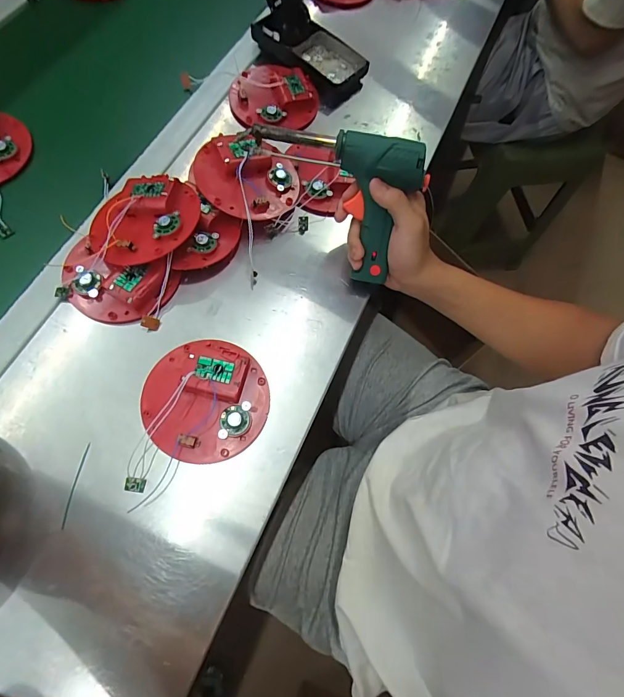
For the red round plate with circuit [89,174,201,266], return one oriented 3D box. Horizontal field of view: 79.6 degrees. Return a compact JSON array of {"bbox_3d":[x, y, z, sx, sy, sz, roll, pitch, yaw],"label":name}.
[{"bbox_3d":[-0.181,-0.138,0.402,0.110,0.034,0.115,40,71,9],"label":"red round plate with circuit"}]

